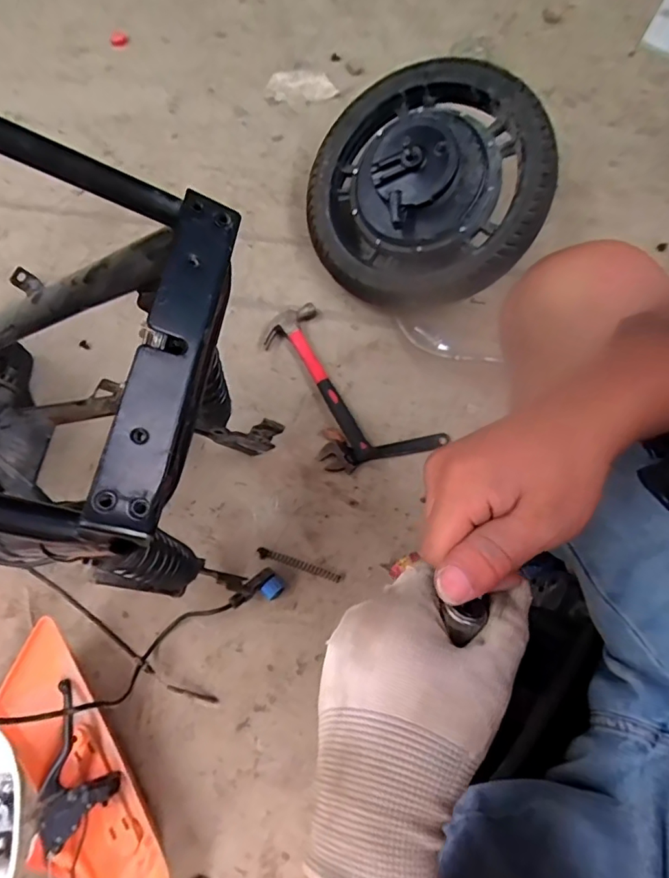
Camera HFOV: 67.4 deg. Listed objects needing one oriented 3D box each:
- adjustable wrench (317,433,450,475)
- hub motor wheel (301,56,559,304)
[{"bbox_3d":[0.080,0.020,0.779,0.203,0.020,0.050,-6,69,-2],"label":"adjustable wrench"},{"bbox_3d":[0.161,-0.429,0.856,0.401,0.172,0.389,0,69,0],"label":"hub motor wheel"}]

